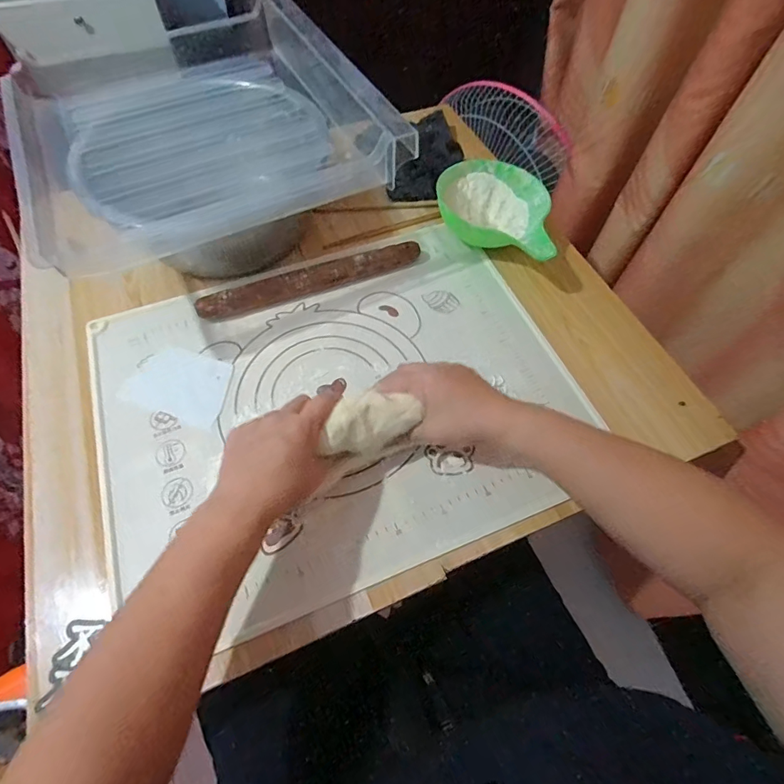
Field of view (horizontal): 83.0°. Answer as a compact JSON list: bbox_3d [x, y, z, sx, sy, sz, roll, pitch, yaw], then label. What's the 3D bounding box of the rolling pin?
[{"bbox_3d":[-0.096,-0.137,0.551,0.278,0.030,0.029,-19,63,-12],"label":"rolling pin"}]

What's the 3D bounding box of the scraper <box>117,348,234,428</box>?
[{"bbox_3d":[-0.235,-0.011,0.495,0.114,0.004,0.079,18,62,8],"label":"scraper"}]

